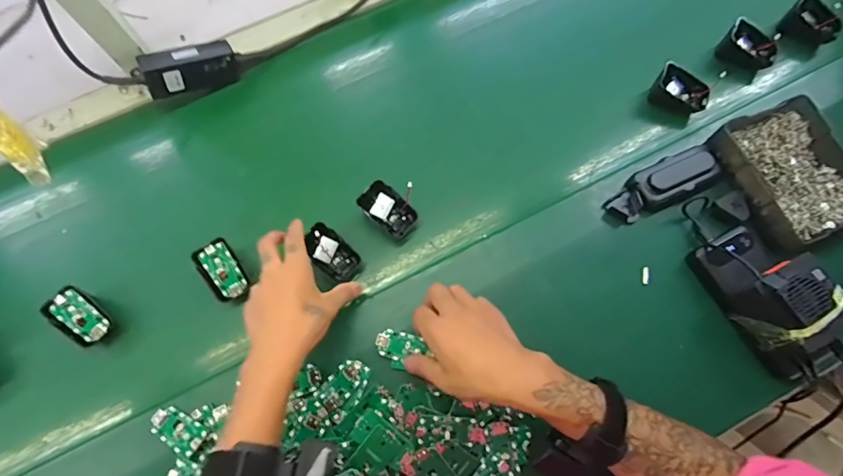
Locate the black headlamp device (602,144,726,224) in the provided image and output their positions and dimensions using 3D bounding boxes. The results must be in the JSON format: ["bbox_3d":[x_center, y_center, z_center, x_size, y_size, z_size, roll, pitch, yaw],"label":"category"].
[{"bbox_3d":[0.288,-0.062,0.531,0.138,0.028,0.052,-26,70,-7],"label":"black headlamp device"}]

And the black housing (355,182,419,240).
[{"bbox_3d":[-0.039,-0.033,0.532,0.065,0.035,0.042,38,77,13],"label":"black housing"}]

